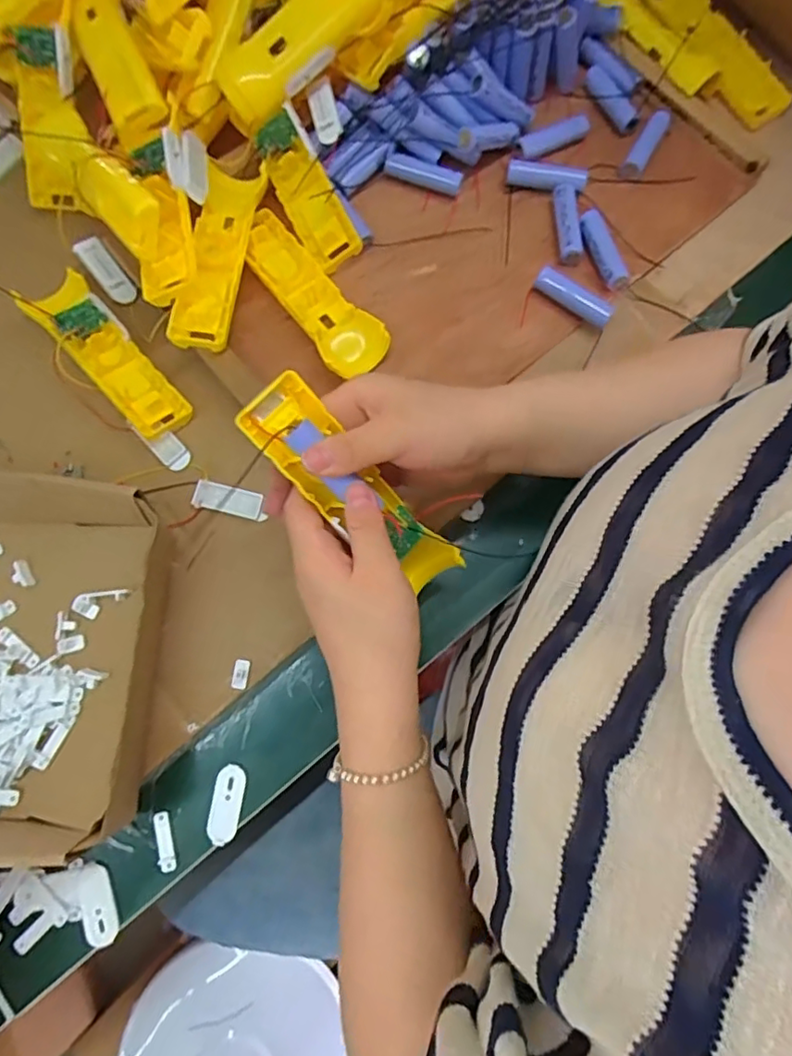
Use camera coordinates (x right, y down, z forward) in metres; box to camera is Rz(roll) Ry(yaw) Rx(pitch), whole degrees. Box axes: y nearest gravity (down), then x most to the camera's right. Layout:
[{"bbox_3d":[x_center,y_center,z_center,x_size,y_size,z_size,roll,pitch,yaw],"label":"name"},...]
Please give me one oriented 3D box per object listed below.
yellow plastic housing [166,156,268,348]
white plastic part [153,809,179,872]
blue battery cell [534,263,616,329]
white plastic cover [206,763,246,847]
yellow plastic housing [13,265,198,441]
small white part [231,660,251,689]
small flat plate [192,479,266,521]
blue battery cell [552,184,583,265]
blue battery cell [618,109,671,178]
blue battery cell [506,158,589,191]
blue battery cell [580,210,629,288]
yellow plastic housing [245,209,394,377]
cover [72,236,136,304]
[{"bbox_3d":[-0.136,-0.210,0.460,0.042,0.026,0.157,9,75,2],"label":"yellow plastic housing"},{"bbox_3d":[-0.158,0.214,0.405,0.012,0.005,0.038,-17,76,-5],"label":"white plastic part"},{"bbox_3d":[0.140,-0.183,0.469,0.065,0.018,0.016,33,77,8],"label":"blue battery cell"},{"bbox_3d":[-0.118,0.191,0.411,0.021,0.006,0.049,6,75,1],"label":"white plastic cover"},{"bbox_3d":[-0.225,-0.137,0.459,0.047,0.029,0.158,-40,79,-10],"label":"yellow plastic housing"},{"bbox_3d":[-0.111,0.104,0.425,0.011,0.005,0.020,7,75,2],"label":"small white part"},{"bbox_3d":[-0.124,-0.022,0.448,0.057,0.004,0.022,13,75,3],"label":"small flat plate"},{"bbox_3d":[0.141,-0.251,0.488,0.019,0.017,0.064,1,75,0],"label":"blue battery cell"},{"bbox_3d":[0.213,-0.328,0.510,0.018,0.019,0.069,30,77,7],"label":"blue battery cell"},{"bbox_3d":[0.128,-0.296,0.500,0.068,0.018,0.021,6,75,1],"label":"blue battery cell"},{"bbox_3d":[0.168,-0.226,0.484,0.020,0.024,0.063,-25,76,-7],"label":"blue battery cell"},{"bbox_3d":[-0.068,-0.186,0.463,0.049,0.018,0.157,-34,78,-9],"label":"yellow plastic housing"},{"bbox_3d":[-0.234,-0.208,0.482,0.021,0.009,0.056,-40,103,-10],"label":"cover"}]

